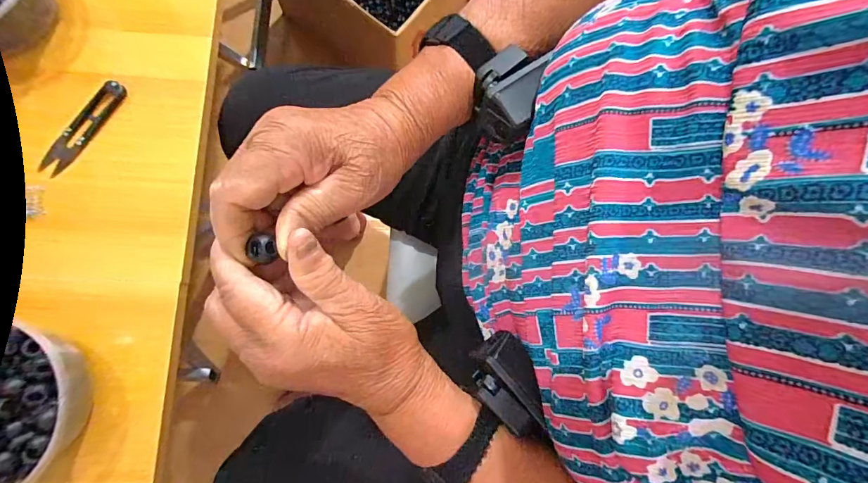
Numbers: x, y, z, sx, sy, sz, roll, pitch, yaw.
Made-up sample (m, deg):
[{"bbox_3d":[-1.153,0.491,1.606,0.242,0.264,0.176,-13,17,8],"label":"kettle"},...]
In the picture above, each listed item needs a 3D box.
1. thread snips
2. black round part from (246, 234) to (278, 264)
[{"bbox_3d":[-0.323,-0.106,0.367,0.026,0.011,0.101,34,80,5],"label":"thread snips"},{"bbox_3d":[-0.093,0.003,0.216,0.014,0.007,0.016,-8,79,-3],"label":"black round part"}]

